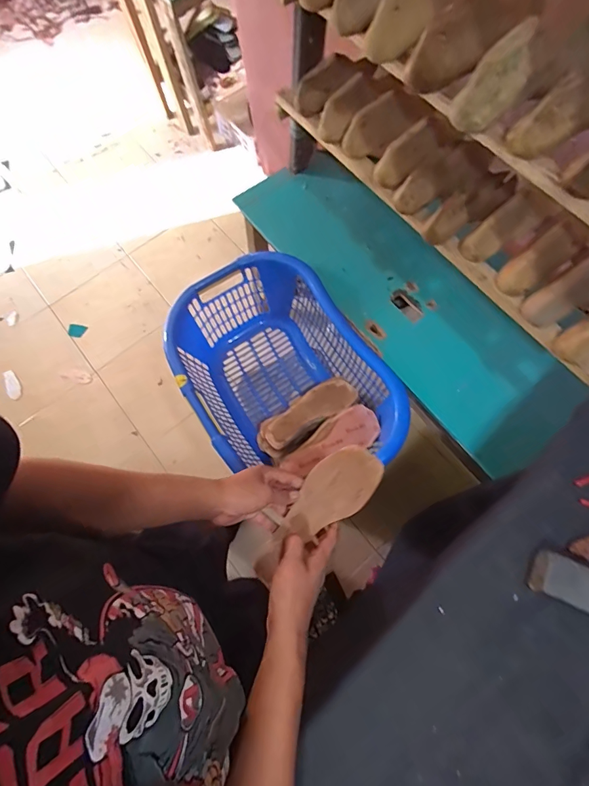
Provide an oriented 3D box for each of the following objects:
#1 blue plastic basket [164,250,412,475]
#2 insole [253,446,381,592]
[{"bbox_3d":[-0.031,-0.021,1.022,0.414,0.255,0.584,-35,73,-10],"label":"blue plastic basket"},{"bbox_3d":[0.029,0.170,0.577,0.233,0.023,0.082,-42,74,-9],"label":"insole"}]

